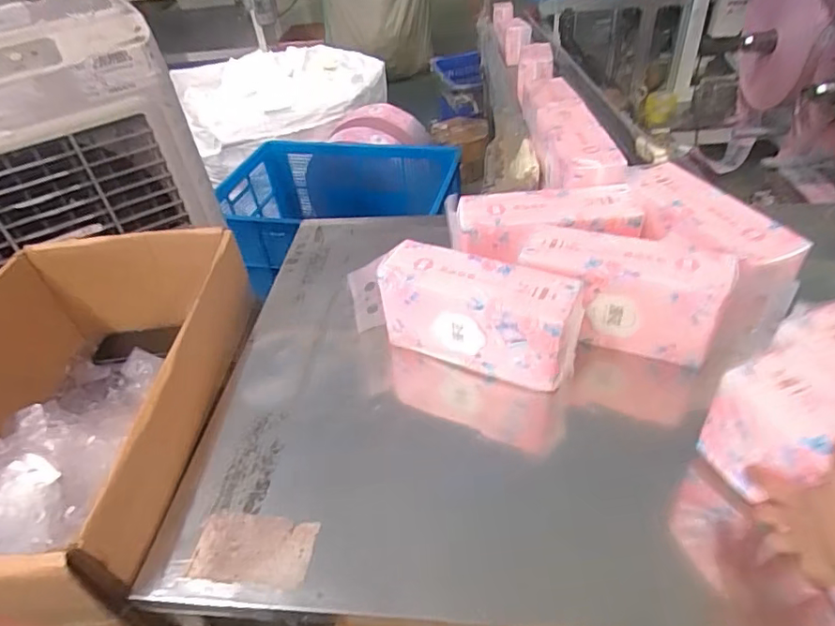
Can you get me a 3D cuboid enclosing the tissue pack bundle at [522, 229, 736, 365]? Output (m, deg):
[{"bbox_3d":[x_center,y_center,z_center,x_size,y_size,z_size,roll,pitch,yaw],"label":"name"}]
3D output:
[{"bbox_3d":[0.268,-0.030,0.745,0.252,0.127,0.091,13,45,22],"label":"tissue pack bundle"}]

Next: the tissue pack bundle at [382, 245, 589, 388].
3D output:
[{"bbox_3d":[0.087,0.002,0.750,0.264,0.136,0.089,16,46,24],"label":"tissue pack bundle"}]

